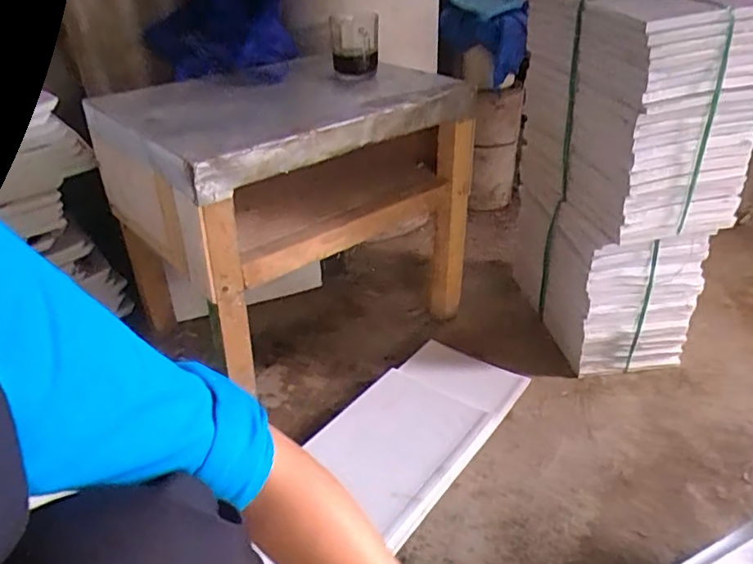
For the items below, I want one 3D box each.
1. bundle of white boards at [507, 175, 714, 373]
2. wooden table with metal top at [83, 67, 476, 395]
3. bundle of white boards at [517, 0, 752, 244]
[{"bbox_3d":[0.331,-0.024,0.902,0.159,0.221,0.275,-7,33,-8],"label":"bundle of white boards"},{"bbox_3d":[-0.117,-0.107,0.869,0.431,0.341,0.317,-23,38,-31],"label":"wooden table with metal top"},{"bbox_3d":[0.323,-0.238,0.780,0.164,0.265,0.301,-8,33,-11],"label":"bundle of white boards"}]

